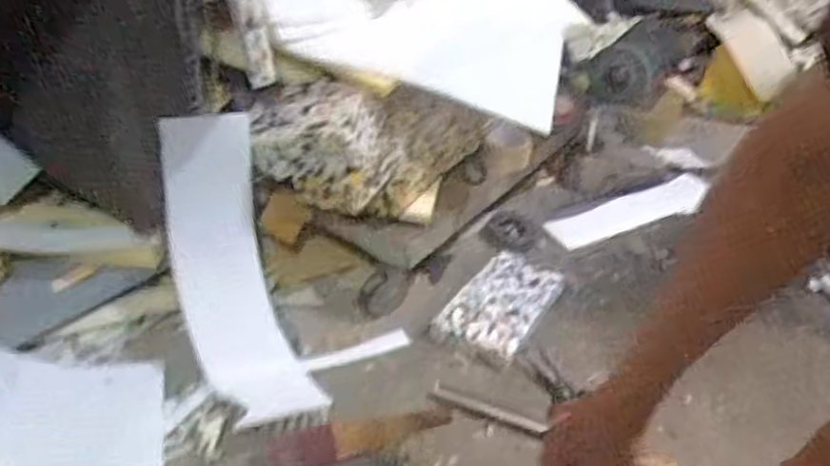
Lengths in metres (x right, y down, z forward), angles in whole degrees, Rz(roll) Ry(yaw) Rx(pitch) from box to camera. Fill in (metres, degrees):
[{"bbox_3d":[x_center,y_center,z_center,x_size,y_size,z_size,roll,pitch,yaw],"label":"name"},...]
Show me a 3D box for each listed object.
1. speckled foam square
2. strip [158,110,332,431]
[{"bbox_3d":[0.163,0.136,1.287,0.151,0.032,0.281,25,41,21],"label":"speckled foam square"},{"bbox_3d":[-0.303,0.059,1.097,0.153,0.470,0.148,-15,0,-26],"label":"strip"}]

